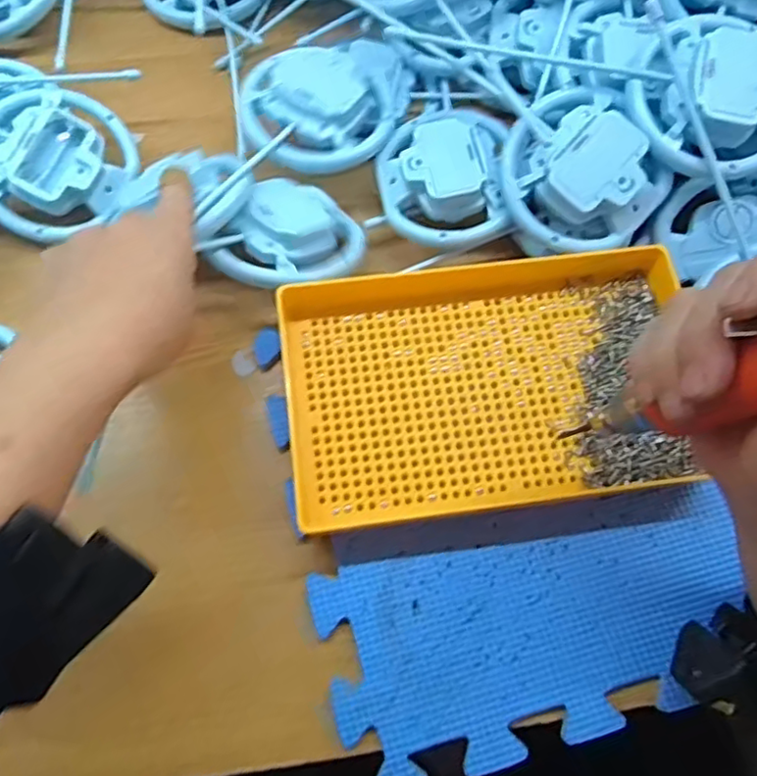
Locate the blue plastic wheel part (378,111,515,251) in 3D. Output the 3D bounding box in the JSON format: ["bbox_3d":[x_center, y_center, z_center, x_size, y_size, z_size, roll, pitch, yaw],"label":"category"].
[{"bbox_3d":[0.042,-0.142,0.405,0.082,0.024,0.096,-1,71,-2],"label":"blue plastic wheel part"}]

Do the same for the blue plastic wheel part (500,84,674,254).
[{"bbox_3d":[0.126,-0.140,0.384,0.089,0.031,0.099,-31,74,-12],"label":"blue plastic wheel part"}]

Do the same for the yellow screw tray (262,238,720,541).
[{"bbox_3d":[0.066,-0.007,0.377,0.239,0.032,0.154,-6,71,-4],"label":"yellow screw tray"}]

